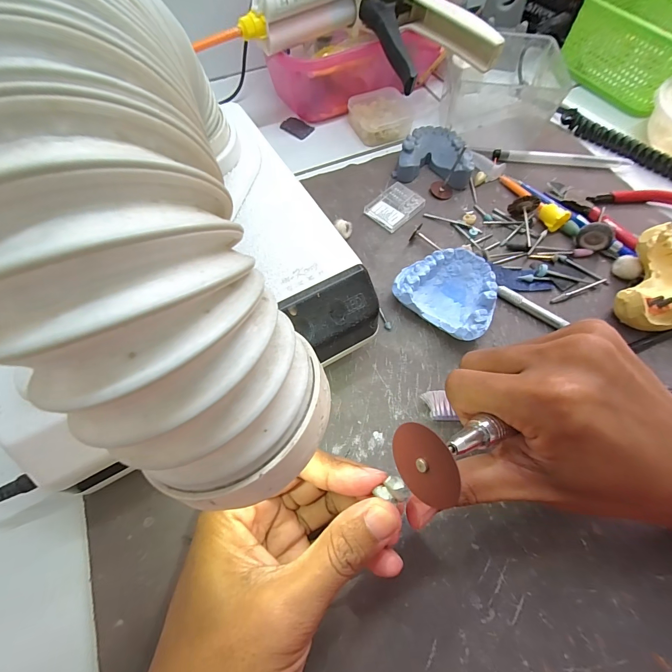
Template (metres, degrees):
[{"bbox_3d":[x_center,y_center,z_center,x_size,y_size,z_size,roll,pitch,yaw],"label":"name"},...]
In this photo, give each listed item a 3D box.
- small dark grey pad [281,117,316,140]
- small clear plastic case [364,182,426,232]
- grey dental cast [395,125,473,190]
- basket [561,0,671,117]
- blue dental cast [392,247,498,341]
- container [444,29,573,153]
[{"bbox_3d":[-0.041,-0.217,0.355,0.032,0.004,0.023,33,69,14],"label":"small dark grey pad"},{"bbox_3d":[0.051,-0.114,0.299,0.046,0.007,0.036,-40,71,-17],"label":"small clear plastic case"},{"bbox_3d":[0.093,-0.165,0.314,0.065,0.023,0.055,15,66,7],"label":"grey dental cast"},{"bbox_3d":[0.344,-0.320,0.368,0.135,0.062,0.130,-27,68,-13],"label":"basket"},{"bbox_3d":[0.082,-0.031,0.246,0.067,0.029,0.056,37,70,16],"label":"blue dental cast"},{"bbox_3d":[0.164,-0.239,0.334,0.101,0.052,0.109,12,65,5],"label":"container"}]

